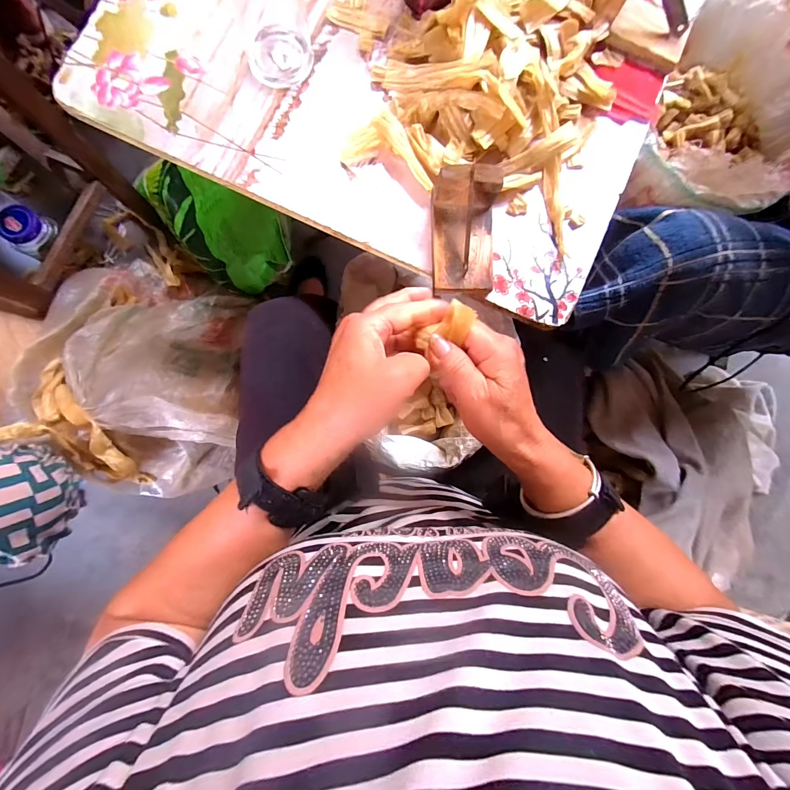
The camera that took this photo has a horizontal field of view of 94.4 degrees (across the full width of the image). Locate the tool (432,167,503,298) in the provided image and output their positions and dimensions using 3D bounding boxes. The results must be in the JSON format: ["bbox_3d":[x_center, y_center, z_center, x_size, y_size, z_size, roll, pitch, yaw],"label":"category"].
[{"bbox_3d":[0.072,-0.160,0.367,0.064,0.059,0.106,-1,82,-3],"label":"tool"}]

